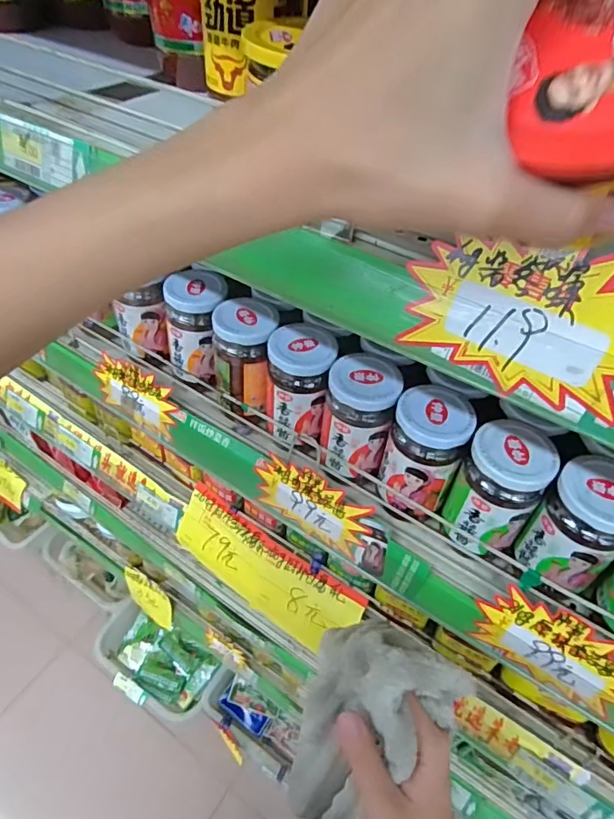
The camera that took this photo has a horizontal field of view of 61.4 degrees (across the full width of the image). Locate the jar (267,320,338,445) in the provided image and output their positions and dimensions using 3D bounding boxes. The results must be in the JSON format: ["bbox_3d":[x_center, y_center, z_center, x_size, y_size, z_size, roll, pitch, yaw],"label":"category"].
[{"bbox_3d":[-0.007,-0.022,0.470,0.059,0.090,0.067,6,48,3],"label":"jar"}]

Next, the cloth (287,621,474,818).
[{"bbox_3d":[0.040,0.214,0.350,0.086,0.101,0.123,31,54,23],"label":"cloth"}]

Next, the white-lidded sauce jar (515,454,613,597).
[{"bbox_3d":[0.202,0.087,0.383,0.059,0.091,0.061,1,48,-2],"label":"white-lidded sauce jar"}]

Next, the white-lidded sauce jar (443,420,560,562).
[{"bbox_3d":[0.148,0.064,0.404,0.059,0.097,0.064,1,48,-2],"label":"white-lidded sauce jar"}]

